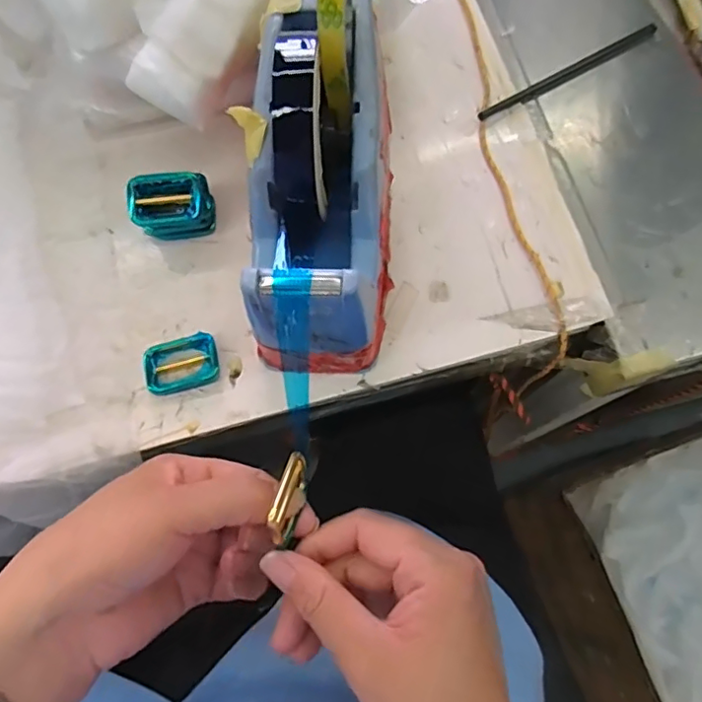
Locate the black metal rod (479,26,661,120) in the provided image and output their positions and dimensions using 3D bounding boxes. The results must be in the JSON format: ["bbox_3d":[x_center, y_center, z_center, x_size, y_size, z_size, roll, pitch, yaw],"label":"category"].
[{"bbox_3d":[0.153,-0.196,0.396,0.147,0.005,0.011,-30,74,-7],"label":"black metal rod"}]

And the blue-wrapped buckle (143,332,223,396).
[{"bbox_3d":[-0.103,0.009,0.347,0.045,0.011,0.031,-13,73,-2],"label":"blue-wrapped buckle"}]

